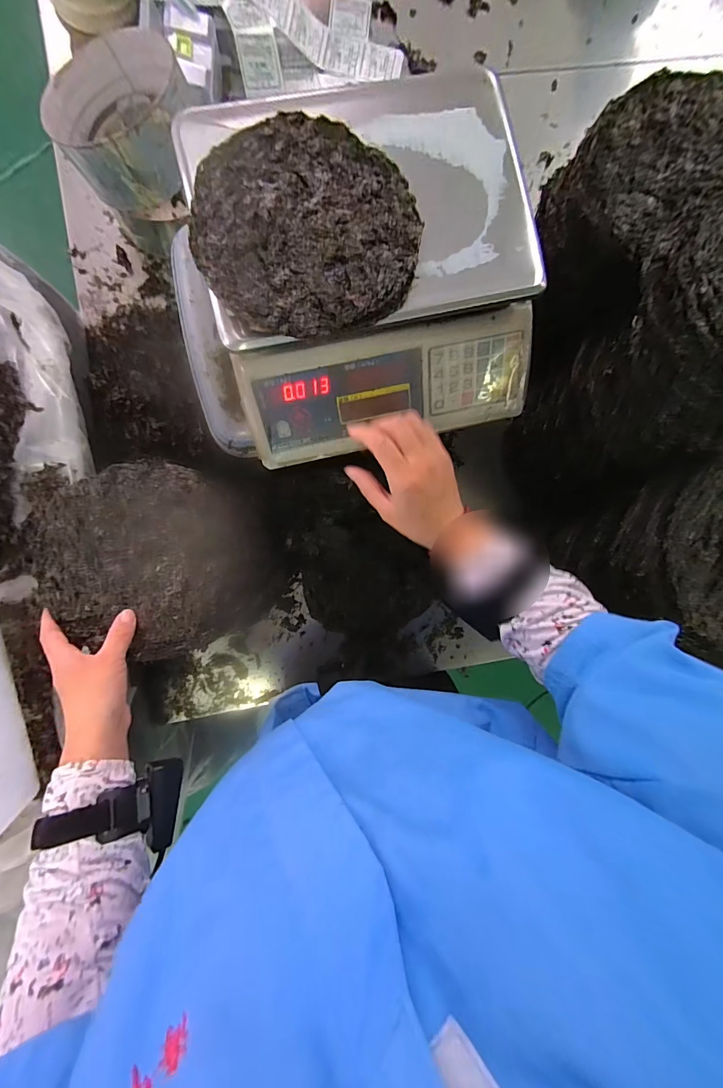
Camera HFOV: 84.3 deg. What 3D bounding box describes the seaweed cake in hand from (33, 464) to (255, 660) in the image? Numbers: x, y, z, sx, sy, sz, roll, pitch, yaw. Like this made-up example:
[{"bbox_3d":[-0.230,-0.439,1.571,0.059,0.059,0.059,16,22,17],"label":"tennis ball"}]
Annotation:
[{"bbox_3d":[-0.220,0.018,0.421,0.208,0.019,0.198,-21,91,-4],"label":"seaweed cake in hand"}]

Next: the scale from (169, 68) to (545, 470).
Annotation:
[{"bbox_3d":[0.009,-0.280,0.426,0.330,0.117,0.322,-14,91,-4],"label":"scale"}]

